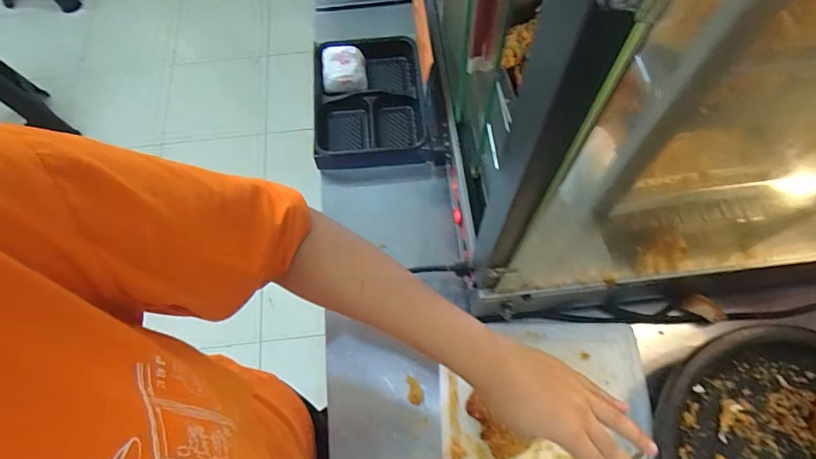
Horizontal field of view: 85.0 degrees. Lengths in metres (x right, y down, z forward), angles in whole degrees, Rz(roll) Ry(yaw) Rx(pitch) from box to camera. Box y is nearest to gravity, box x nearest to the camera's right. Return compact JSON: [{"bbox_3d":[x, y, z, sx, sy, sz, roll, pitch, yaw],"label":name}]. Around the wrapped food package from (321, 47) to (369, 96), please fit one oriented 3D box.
[{"bbox_3d":[-0.101,-0.250,0.700,0.069,0.035,0.081,-7,67,-1],"label":"wrapped food package"}]

